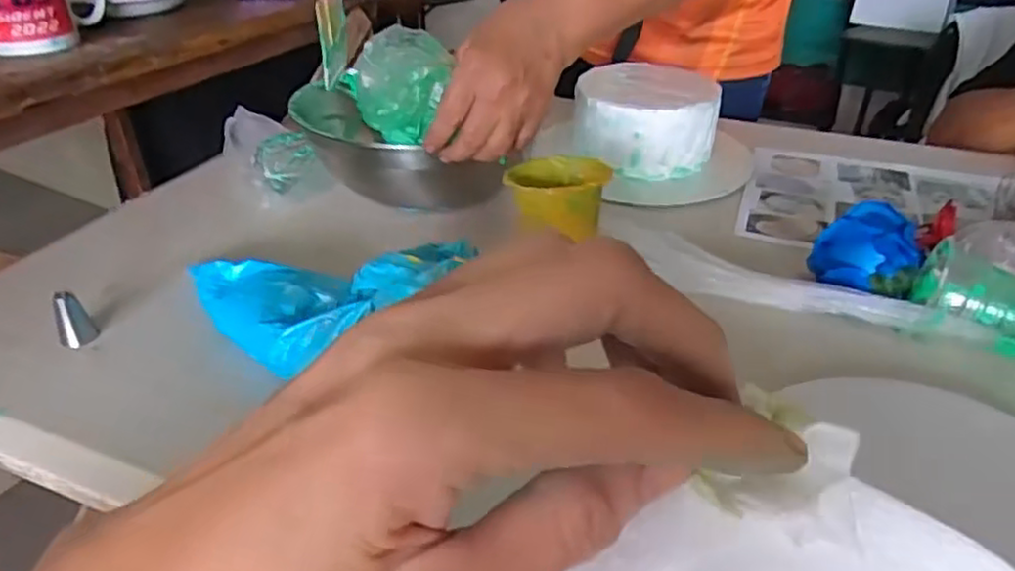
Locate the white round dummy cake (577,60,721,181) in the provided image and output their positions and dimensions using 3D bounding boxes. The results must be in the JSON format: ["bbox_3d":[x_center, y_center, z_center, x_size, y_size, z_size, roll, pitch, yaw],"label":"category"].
[{"bbox_3d":[0.149,-0.178,0.750,0.147,0.085,0.125,10,32,14],"label":"white round dummy cake"}]

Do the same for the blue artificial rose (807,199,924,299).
[{"bbox_3d":[0.281,-0.029,0.538,0.076,0.048,0.059,21,36,29],"label":"blue artificial rose"}]

